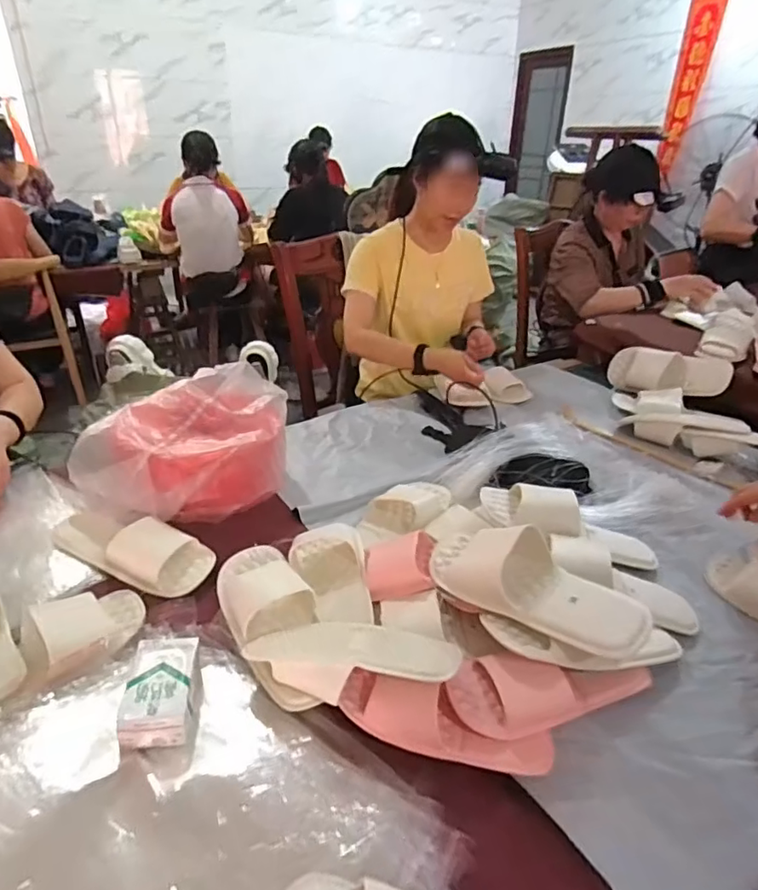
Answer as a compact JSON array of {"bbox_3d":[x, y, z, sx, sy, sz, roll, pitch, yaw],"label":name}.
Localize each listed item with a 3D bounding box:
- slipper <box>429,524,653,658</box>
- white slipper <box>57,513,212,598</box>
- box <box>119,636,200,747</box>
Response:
[{"bbox_3d":[0.178,0.162,0.655,0.267,0.070,0.113,20,34,29],"label":"slipper"},{"bbox_3d":[-0.357,0.142,0.791,0.250,0.049,0.101,11,31,16],"label":"white slipper"},{"bbox_3d":[-0.231,0.259,0.582,0.065,0.036,0.108,-3,30,-8],"label":"box"}]

